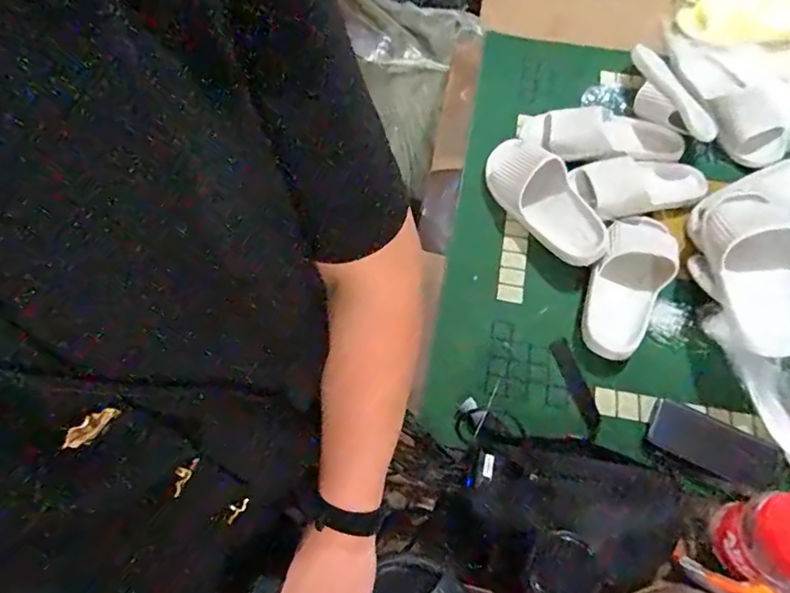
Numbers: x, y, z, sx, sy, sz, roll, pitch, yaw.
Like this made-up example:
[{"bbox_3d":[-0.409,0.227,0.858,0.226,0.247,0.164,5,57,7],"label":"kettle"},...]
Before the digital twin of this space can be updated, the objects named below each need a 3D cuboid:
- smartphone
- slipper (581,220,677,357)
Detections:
[{"bbox_3d":[0.417,0.192,0.690,0.147,0.012,0.080,29,63,25],"label":"smartphone"},{"bbox_3d":[0.347,-0.024,0.778,0.101,0.061,0.250,23,63,12],"label":"slipper"}]

